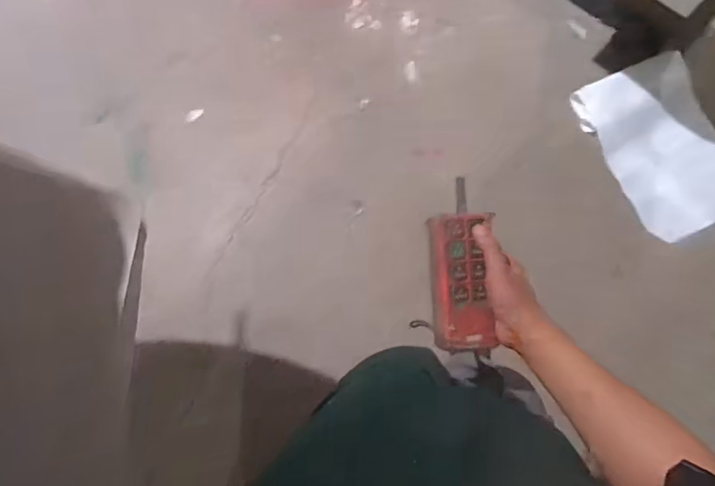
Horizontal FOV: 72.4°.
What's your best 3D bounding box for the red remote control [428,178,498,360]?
[{"bbox_3d":[0.121,0.030,0.571,0.070,0.029,0.193,-4,87,3],"label":"red remote control"}]

